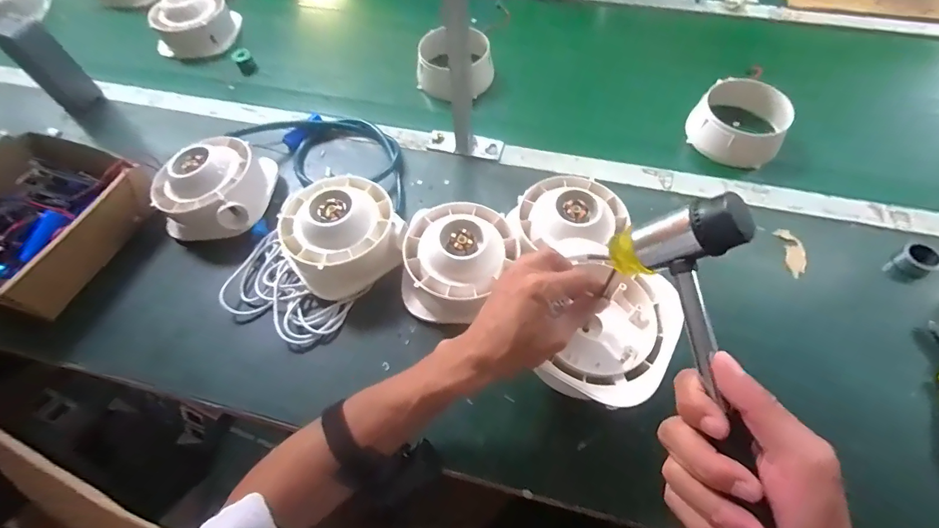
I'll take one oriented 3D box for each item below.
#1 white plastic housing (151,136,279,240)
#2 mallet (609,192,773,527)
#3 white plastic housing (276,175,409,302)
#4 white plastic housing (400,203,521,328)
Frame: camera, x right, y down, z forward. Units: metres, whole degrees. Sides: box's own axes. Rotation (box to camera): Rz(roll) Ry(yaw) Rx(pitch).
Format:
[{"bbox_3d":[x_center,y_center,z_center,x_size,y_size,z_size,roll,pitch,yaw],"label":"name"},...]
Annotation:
[{"bbox_3d":[-0.339,-0.108,0.578,0.137,0.069,0.143,-1,59,1],"label":"white plastic housing"},{"bbox_3d":[0.141,0.090,0.245,0.035,0.077,0.244,3,75,-37],"label":"mallet"},{"bbox_3d":[-0.153,-0.038,0.522,0.132,0.080,0.135,-32,64,-16],"label":"white plastic housing"},{"bbox_3d":[-0.013,-0.007,0.495,0.122,0.068,0.132,-1,59,1],"label":"white plastic housing"}]

